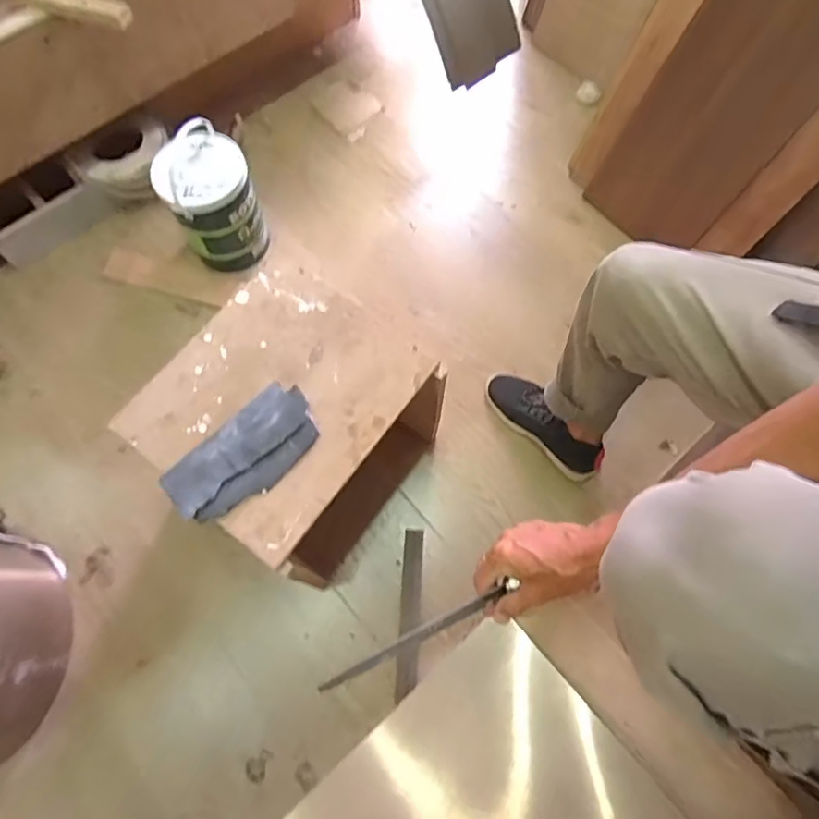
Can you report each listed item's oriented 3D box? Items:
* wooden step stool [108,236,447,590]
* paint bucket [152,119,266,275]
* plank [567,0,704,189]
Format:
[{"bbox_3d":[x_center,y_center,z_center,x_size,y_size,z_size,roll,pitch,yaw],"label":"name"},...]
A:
[{"bbox_3d":[-0.161,0.028,0.893,0.341,0.344,0.395,35,73,11],"label":"wooden step stool"},{"bbox_3d":[-0.401,-0.421,1.096,0.164,0.245,0.171,0,70,-1],"label":"paint bucket"},{"bbox_3d":[0.467,-0.692,1.054,0.023,0.517,0.100,-13,61,-26],"label":"plank"}]

